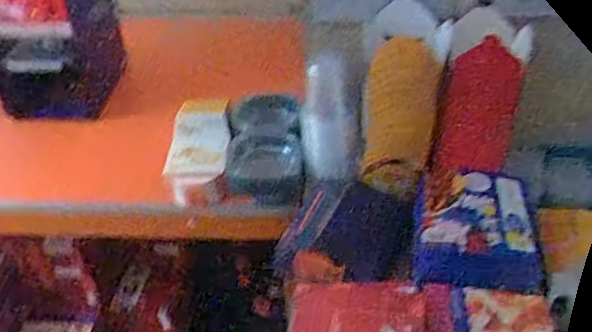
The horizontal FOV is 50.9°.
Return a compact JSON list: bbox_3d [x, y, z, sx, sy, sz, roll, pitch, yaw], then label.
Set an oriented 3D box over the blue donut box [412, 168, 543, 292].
[{"bbox_3d":[0.274,0.089,0.921,0.192,0.038,0.230,4,38,9],"label":"blue donut box"}]

